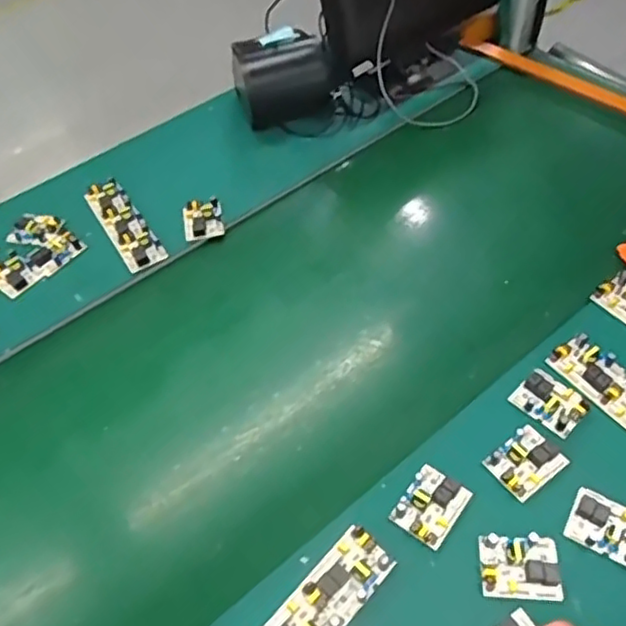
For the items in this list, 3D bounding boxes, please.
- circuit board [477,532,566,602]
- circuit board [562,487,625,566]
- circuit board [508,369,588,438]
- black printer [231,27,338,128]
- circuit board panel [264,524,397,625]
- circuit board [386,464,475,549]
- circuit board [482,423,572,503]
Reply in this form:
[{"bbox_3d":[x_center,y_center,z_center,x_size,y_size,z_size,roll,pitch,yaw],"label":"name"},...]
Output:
[{"bbox_3d":[0.218,0.266,0.677,0.080,0.014,0.063,-1,50,5],"label":"circuit board"},{"bbox_3d":[0.323,0.233,0.699,0.082,0.013,0.060,23,56,23],"label":"circuit board"},{"bbox_3d":[0.294,0.108,0.794,0.059,0.021,0.080,-38,56,-23],"label":"circuit board"},{"bbox_3d":[-0.056,-0.448,1.212,0.178,0.142,0.130,-10,50,-2],"label":"black printer"},{"bbox_3d":[0.014,0.302,0.675,0.064,0.013,0.159,33,61,29],"label":"circuit board panel"},{"bbox_3d":[0.134,0.215,0.726,0.062,0.015,0.083,28,58,26],"label":"circuit board"},{"bbox_3d":[0.248,0.170,0.745,0.079,0.018,0.063,-34,55,-21],"label":"circuit board"}]

